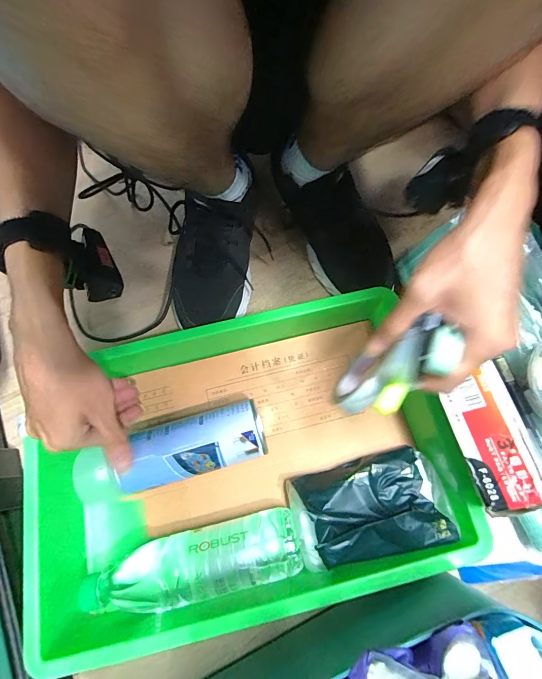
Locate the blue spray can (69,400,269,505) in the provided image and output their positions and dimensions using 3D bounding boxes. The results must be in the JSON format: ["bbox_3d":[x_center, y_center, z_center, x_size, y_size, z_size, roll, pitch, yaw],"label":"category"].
[{"bbox_3d":[-0.111,0.126,0.379,0.207,0.063,0.062,-15,72,-4],"label":"blue spray can"}]

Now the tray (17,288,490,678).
[{"bbox_3d":[-0.031,0.123,0.374,0.417,0.068,0.286,-13,72,-3],"label":"tray"}]

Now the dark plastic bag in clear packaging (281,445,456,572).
[{"bbox_3d":[0.103,0.175,0.358,0.156,0.061,0.090,-14,72,-3],"label":"dark plastic bag in clear packaging"}]

